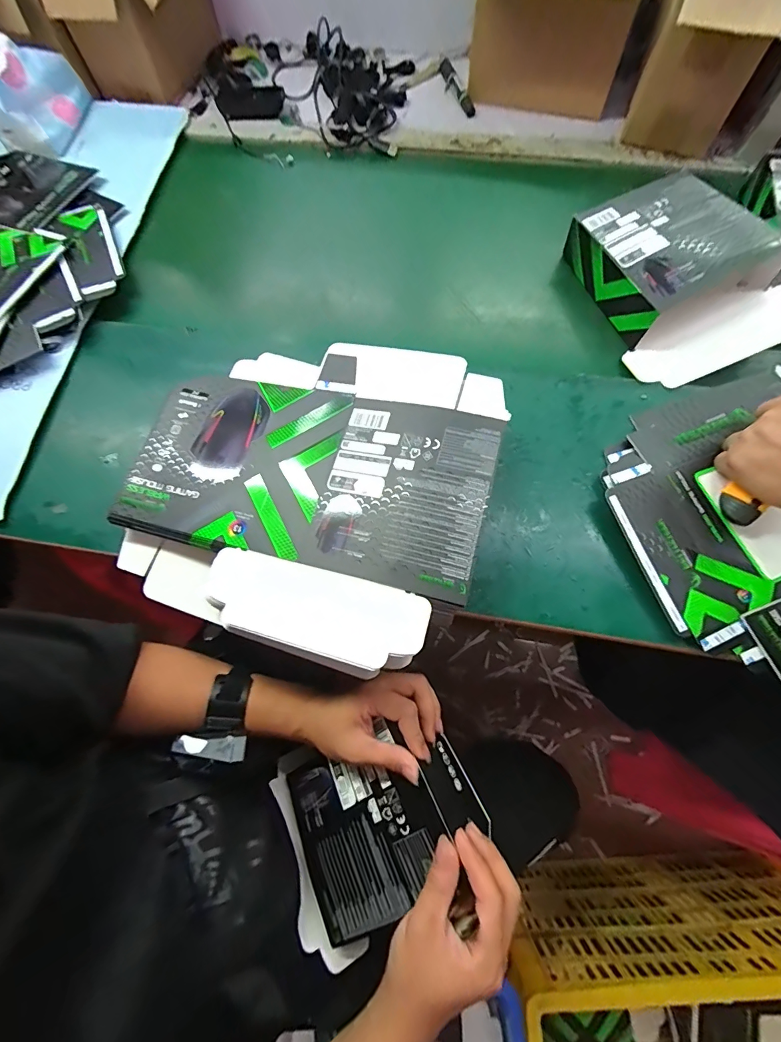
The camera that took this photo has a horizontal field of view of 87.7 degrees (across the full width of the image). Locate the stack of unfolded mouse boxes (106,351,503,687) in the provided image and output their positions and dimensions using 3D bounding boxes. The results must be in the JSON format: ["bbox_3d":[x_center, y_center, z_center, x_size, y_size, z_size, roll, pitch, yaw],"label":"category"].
[{"bbox_3d":[-0.084,-0.035,0.421,0.354,0.082,0.311,15,72,8],"label":"stack of unfolded mouse boxes"}]

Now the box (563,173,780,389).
[{"bbox_3d":[0.346,-0.302,0.489,0.194,0.081,0.256,-20,70,-5],"label":"box"}]

